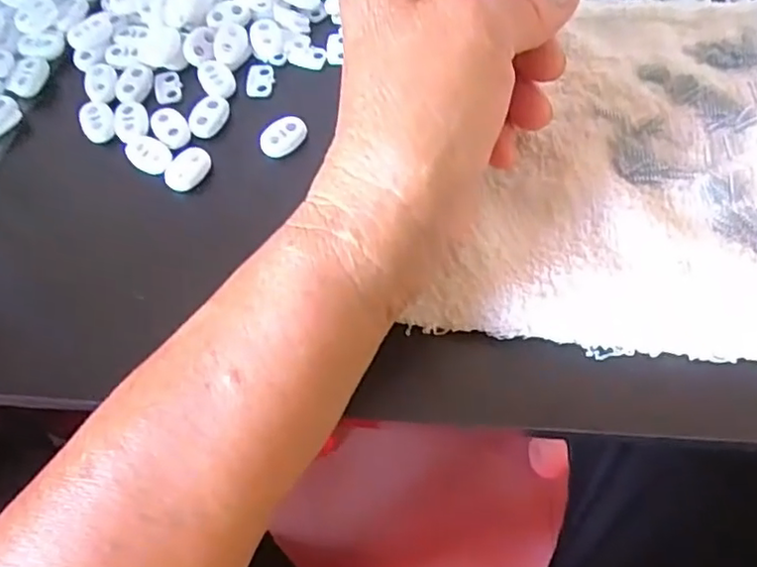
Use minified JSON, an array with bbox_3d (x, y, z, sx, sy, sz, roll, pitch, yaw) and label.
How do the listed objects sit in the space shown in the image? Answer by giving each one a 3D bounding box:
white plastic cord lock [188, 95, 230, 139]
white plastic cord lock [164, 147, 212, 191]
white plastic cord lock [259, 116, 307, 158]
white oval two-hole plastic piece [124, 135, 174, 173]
[{"bbox_3d":[-0.080,-0.079,0.300,0.015,0.004,0.023,14,67,10],"label":"white plastic cord lock"},{"bbox_3d":[-0.086,-0.052,0.286,0.016,0.005,0.022,29,70,15],"label":"white plastic cord lock"},{"bbox_3d":[-0.043,-0.067,0.294,0.013,0.010,0.023,39,73,18],"label":"white plastic cord lock"},{"bbox_3d":[-0.105,-0.060,0.291,0.023,0.004,0.016,31,71,16],"label":"white oval two-hole plastic piece"}]

